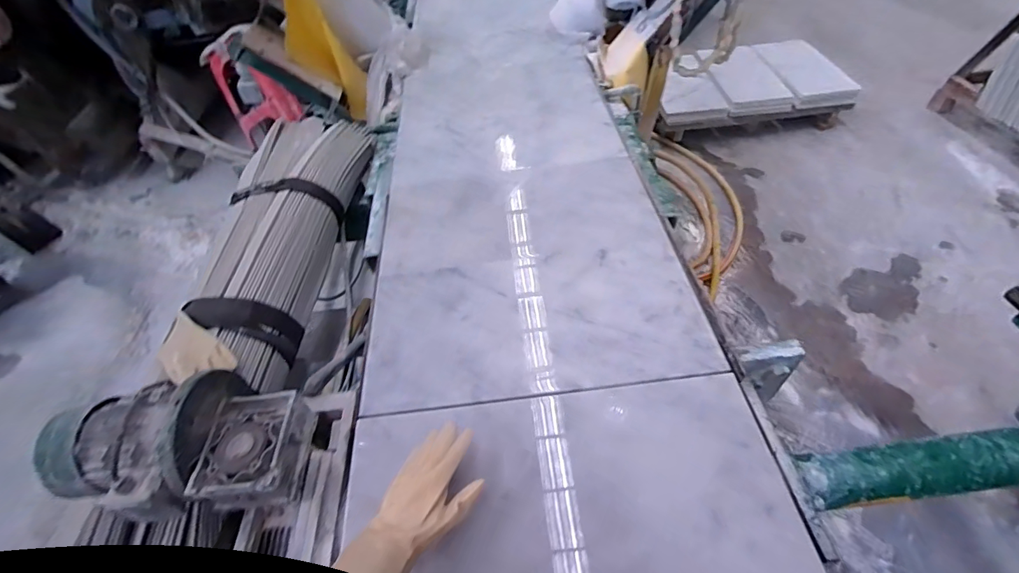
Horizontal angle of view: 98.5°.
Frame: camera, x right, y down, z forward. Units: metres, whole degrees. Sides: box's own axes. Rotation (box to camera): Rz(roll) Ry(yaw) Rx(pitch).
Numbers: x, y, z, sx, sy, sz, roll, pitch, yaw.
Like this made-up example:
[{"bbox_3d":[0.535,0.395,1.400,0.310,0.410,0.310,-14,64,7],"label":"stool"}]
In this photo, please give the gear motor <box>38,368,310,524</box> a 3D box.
[{"bbox_3d":[-0.481,0.226,0.644,0.331,0.129,0.191,-8,52,-1],"label":"gear motor"}]

